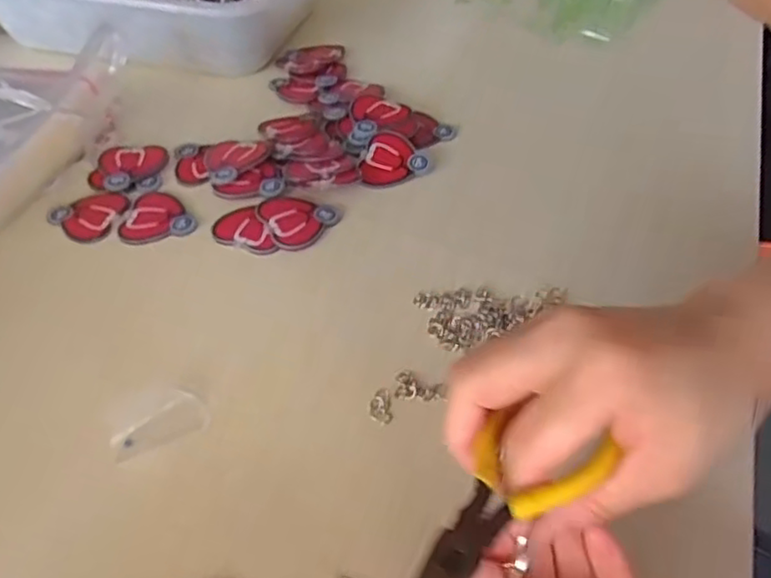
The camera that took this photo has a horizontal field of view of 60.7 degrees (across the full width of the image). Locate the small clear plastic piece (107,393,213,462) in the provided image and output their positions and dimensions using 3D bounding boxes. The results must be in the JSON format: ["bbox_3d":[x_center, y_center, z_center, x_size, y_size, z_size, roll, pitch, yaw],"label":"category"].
[{"bbox_3d":[-0.118,0.073,0.345,0.049,0.007,0.021,-27,52,-22],"label":"small clear plastic piece"}]

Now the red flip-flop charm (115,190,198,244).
[{"bbox_3d":[-0.157,-0.050,0.462,0.052,0.004,0.050,-1,47,1],"label":"red flip-flop charm"}]

